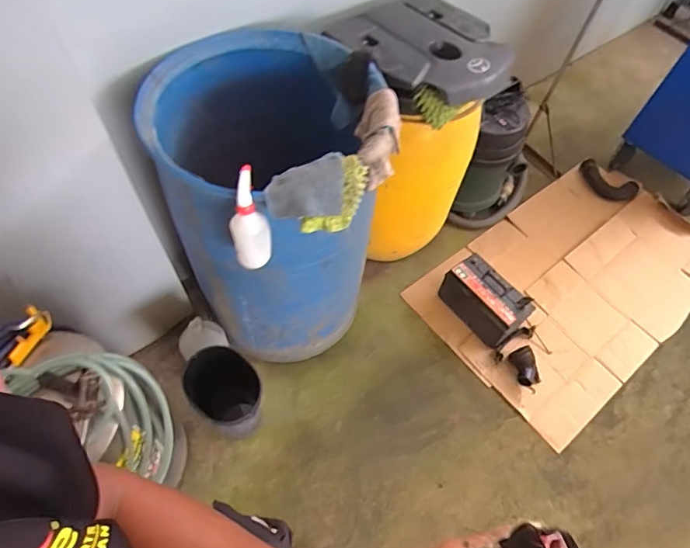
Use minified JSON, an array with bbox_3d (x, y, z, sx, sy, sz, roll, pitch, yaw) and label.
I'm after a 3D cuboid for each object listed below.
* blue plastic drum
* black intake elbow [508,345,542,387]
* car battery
[{"bbox_3d":[-0.203,-0.155,1.395,0.550,0.873,0.592,-1,58,-4],"label":"blue plastic drum"},{"bbox_3d":[0.655,0.331,1.649,0.083,0.082,0.132,-14,60,-12],"label":"black intake elbow"},{"bbox_3d":[0.530,0.108,1.735,0.200,0.187,0.311,-33,64,-20],"label":"car battery"}]

